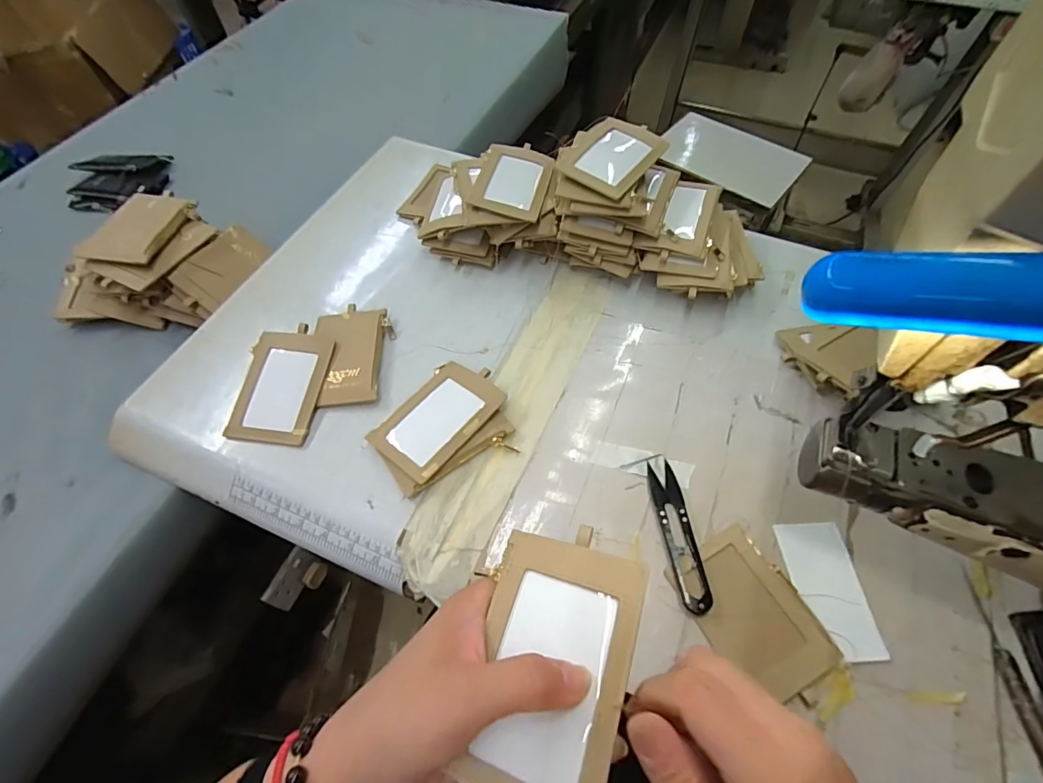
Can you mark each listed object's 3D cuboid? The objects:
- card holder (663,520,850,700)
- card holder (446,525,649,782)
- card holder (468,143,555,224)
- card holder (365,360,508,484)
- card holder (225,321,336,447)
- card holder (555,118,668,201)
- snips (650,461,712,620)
[{"bbox_3d":[0.172,0.164,0.355,0.076,0.008,0.109,-23,61,-13],"label":"card holder"},{"bbox_3d":[0.014,0.124,0.222,0.071,0.004,0.112,10,60,20],"label":"card holder"},{"bbox_3d":[-0.007,-0.223,0.501,0.072,0.007,0.102,16,63,-1],"label":"card holder"},{"bbox_3d":[-0.073,0.022,0.426,0.072,0.007,0.112,31,65,22],"label":"card holder"},{"bbox_3d":[-0.224,-0.007,0.448,0.075,0.008,0.114,6,68,-1],"label":"card holder"},{"bbox_3d":[0.090,-0.236,0.474,0.076,0.011,0.101,34,65,19],"label":"card holder"},{"bbox_3d":[0.127,0.113,0.384,0.025,0.009,0.118,-6,59,-3],"label":"snips"}]

